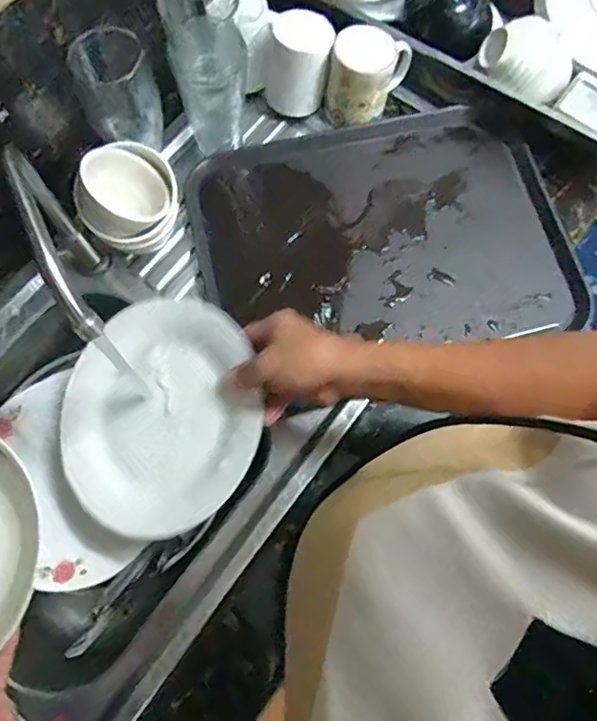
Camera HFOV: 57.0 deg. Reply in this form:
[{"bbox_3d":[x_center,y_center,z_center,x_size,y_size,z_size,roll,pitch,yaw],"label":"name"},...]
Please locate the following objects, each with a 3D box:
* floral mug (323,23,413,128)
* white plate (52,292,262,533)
[{"bbox_3d":[0.088,-0.365,0.702,0.095,0.092,0.086,14,73,2],"label":"floral mug"},{"bbox_3d":[-0.146,0.056,0.578,0.229,0.022,0.236,-4,78,20],"label":"white plate"}]

